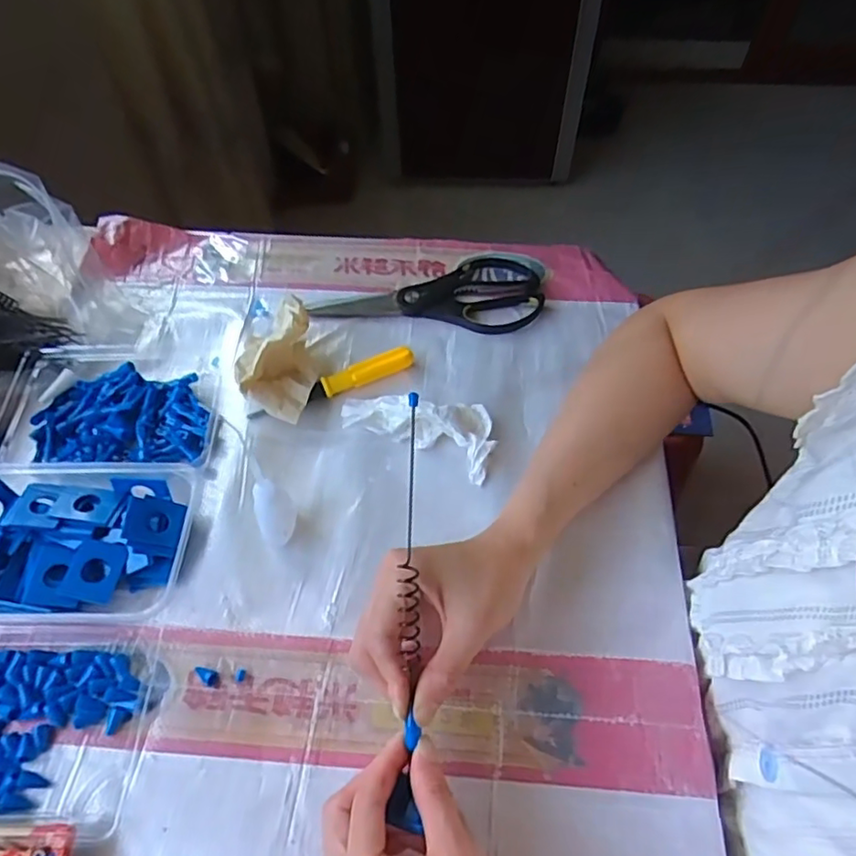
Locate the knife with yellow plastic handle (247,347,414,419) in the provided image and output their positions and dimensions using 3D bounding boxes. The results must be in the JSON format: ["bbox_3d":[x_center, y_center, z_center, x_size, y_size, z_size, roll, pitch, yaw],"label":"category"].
[{"bbox_3d":[-0.079,-0.036,0.511,0.142,0.020,0.017,-22,59,-14],"label":"knife with yellow plastic handle"}]

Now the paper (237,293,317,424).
[{"bbox_3d":[-0.126,-0.058,0.500,0.062,0.055,0.114,-11,57,-7],"label":"paper"}]

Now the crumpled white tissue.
[{"bbox_3d":[-0.004,-0.008,0.485,0.122,0.026,0.059,21,59,13],"label":"crumpled white tissue"}]

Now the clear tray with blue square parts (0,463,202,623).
[{"bbox_3d":[-0.251,0.080,0.426,0.159,0.031,0.108,-1,57,0],"label":"clear tray with blue square parts"}]

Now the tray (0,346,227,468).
[{"bbox_3d":[-0.258,-0.022,0.496,0.174,0.032,0.118,1,57,1],"label":"tray"}]

